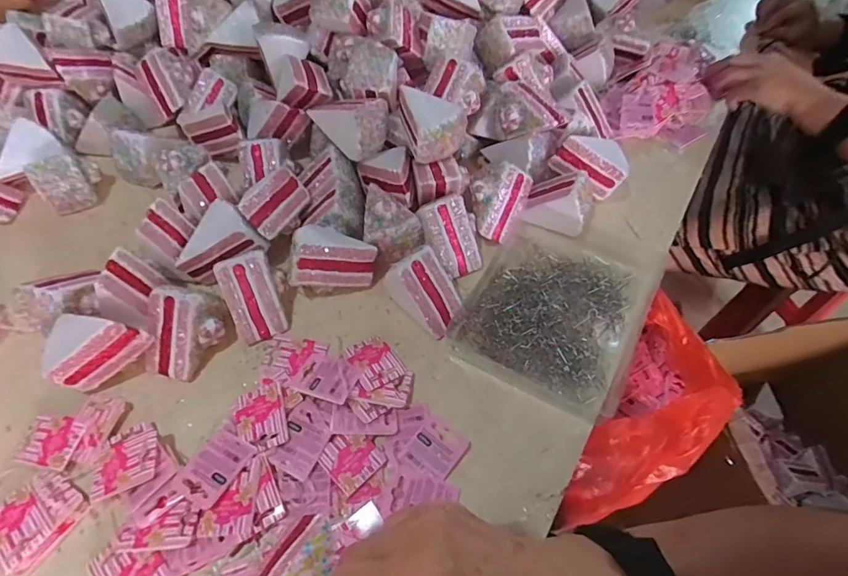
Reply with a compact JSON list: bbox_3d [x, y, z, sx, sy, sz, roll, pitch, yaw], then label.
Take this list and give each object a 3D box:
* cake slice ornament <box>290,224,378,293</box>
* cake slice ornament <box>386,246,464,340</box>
[{"bbox_3d":[-0.109,-0.035,0.536,0.098,0.054,0.055,1,27,-28],"label":"cake slice ornament"},{"bbox_3d":[0.003,0.000,0.515,0.086,0.063,0.056,39,66,20],"label":"cake slice ornament"}]

